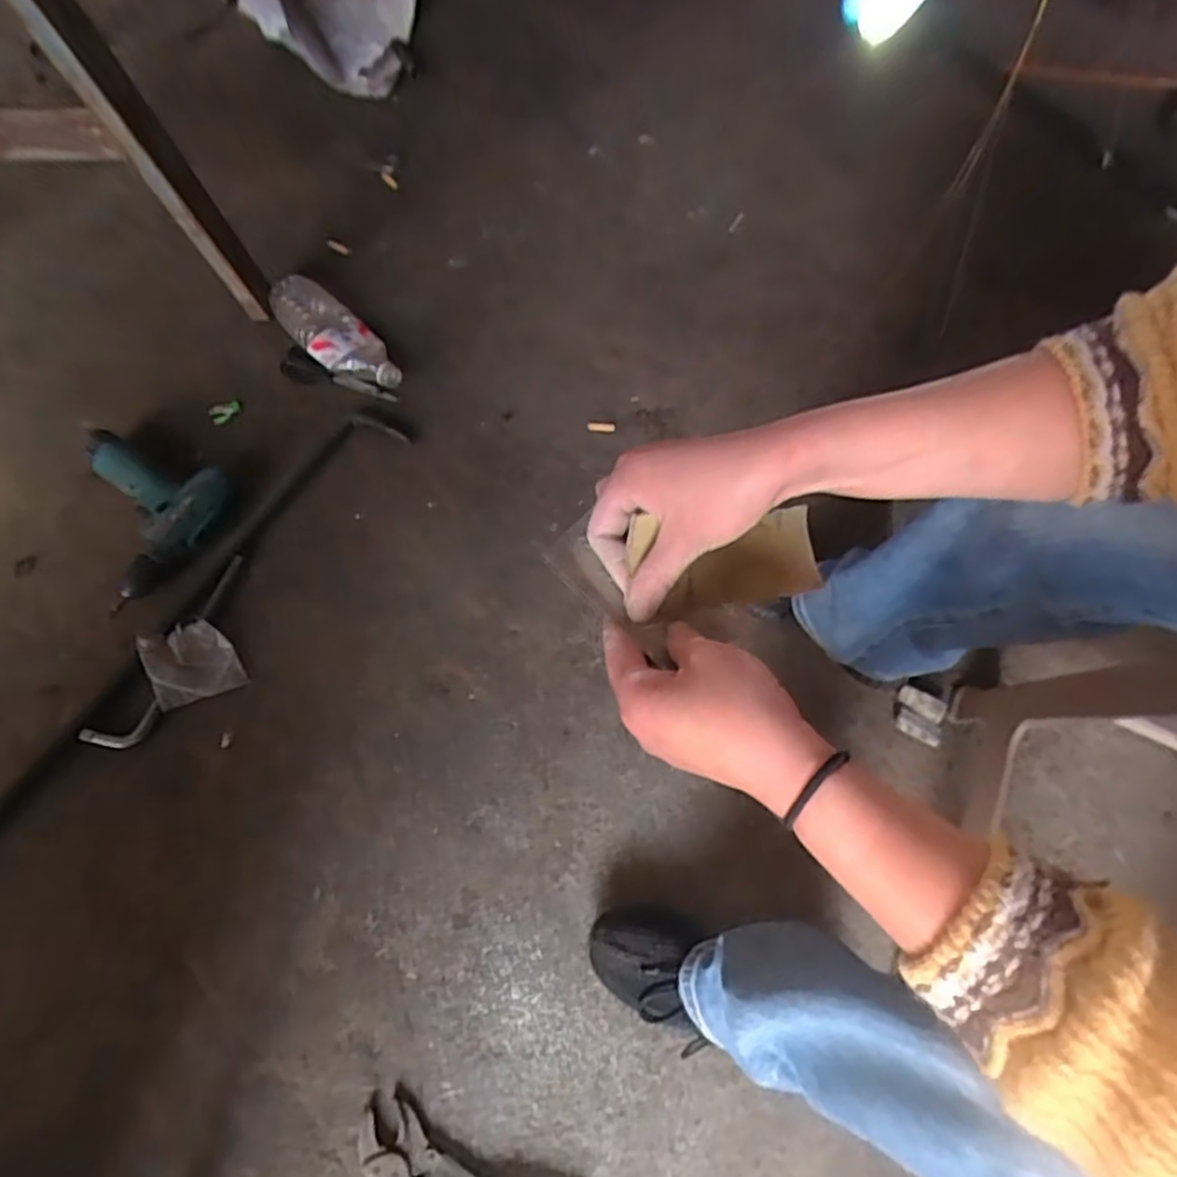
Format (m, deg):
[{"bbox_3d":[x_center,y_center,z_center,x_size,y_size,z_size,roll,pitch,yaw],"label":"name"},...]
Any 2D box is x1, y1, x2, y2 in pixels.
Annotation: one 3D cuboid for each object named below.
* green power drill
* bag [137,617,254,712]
[{"bbox_3d":[-0.525,-0.093,0.826,0.175,0.050,0.186,37,70,10],"label":"green power drill"},{"bbox_3d":[-0.438,0.081,0.793,0.090,0.036,0.082,-20,72,-13],"label":"bag"}]

